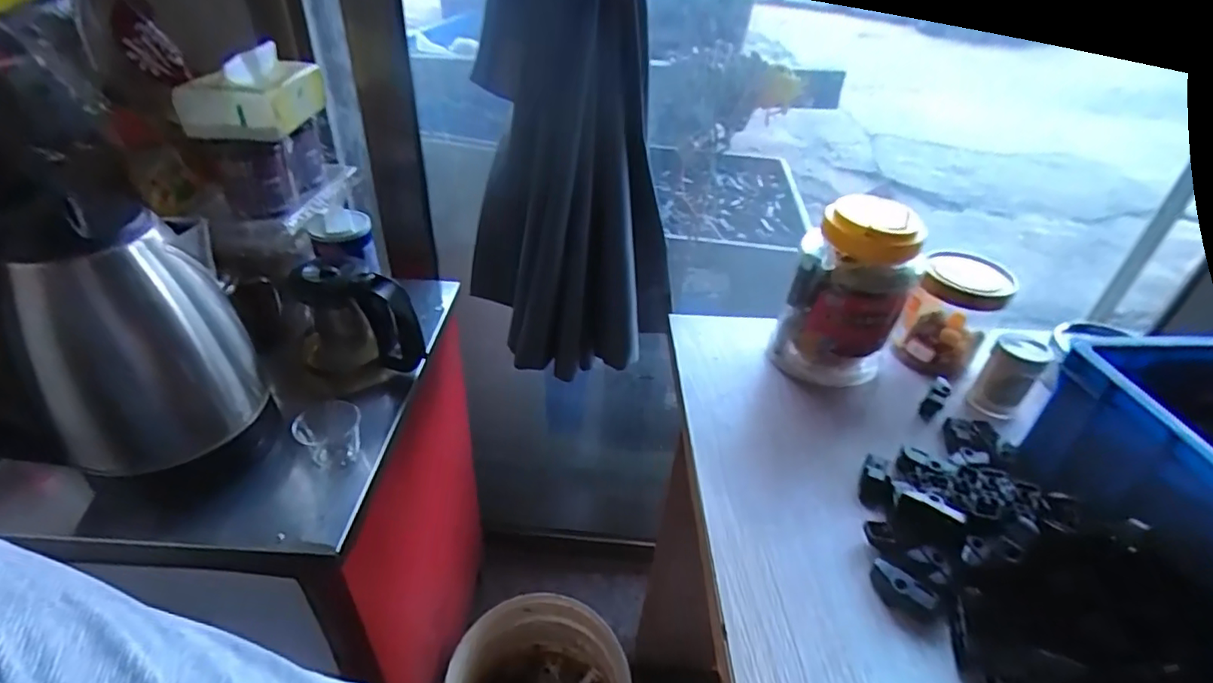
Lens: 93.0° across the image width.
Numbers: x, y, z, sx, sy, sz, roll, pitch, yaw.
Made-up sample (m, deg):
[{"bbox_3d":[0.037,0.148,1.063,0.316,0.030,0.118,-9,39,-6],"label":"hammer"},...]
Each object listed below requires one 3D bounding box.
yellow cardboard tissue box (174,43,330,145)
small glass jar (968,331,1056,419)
[{"bbox_3d":[-0.342,-0.241,0.560,0.088,0.059,0.106,6,37,3],"label":"yellow cardboard tissue box"},{"bbox_3d":[0.386,0.033,0.552,0.045,0.080,0.038,31,45,31],"label":"small glass jar"}]

